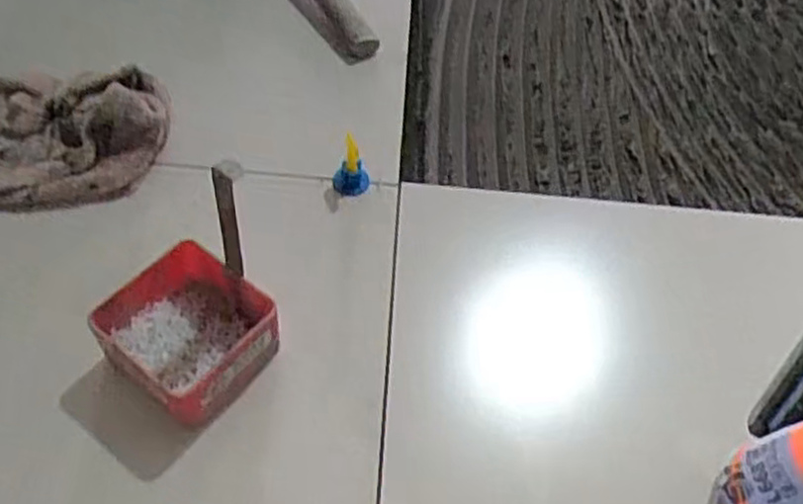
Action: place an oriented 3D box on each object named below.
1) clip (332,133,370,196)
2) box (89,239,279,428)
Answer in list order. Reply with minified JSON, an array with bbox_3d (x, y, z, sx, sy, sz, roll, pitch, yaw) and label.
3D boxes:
[{"bbox_3d":[-0.046,-0.077,0.672,0.031,0.044,0.037,-1,55,-5],"label":"clip"},{"bbox_3d":[-0.155,0.059,0.549,0.102,0.060,0.106,36,60,20],"label":"box"}]

